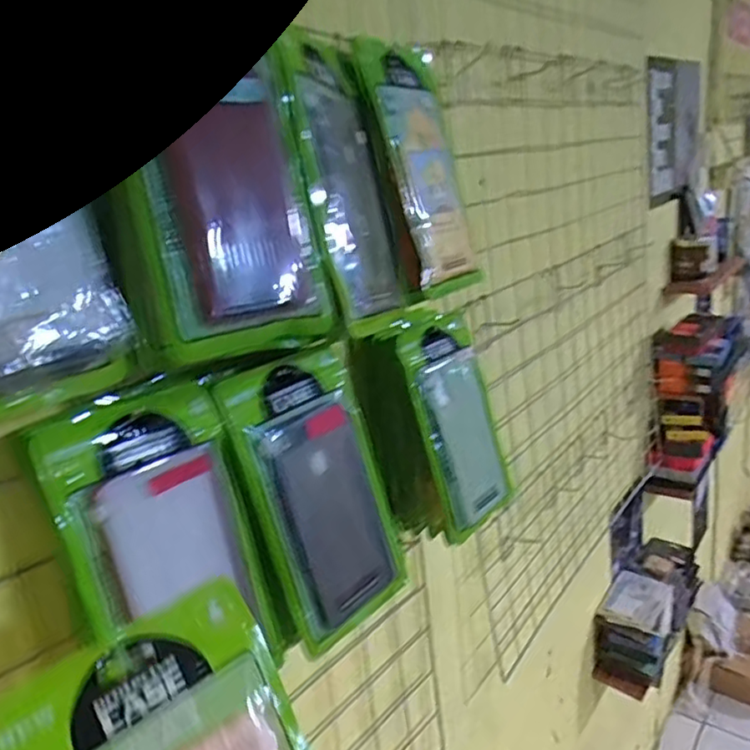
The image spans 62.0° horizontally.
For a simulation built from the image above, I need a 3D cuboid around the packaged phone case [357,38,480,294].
[{"bbox_3d":[0.046,-0.178,0.538,0.015,0.207,0.112,-9,10,45],"label":"packaged phone case"}]

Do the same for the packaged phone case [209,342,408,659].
[{"bbox_3d":[-0.038,0.087,0.478,0.119,0.210,0.018,-26,12,-41],"label":"packaged phone case"}]

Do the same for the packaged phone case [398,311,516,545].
[{"bbox_3d":[0.090,0.046,0.630,0.117,0.209,0.017,-24,8,-42],"label":"packaged phone case"}]

